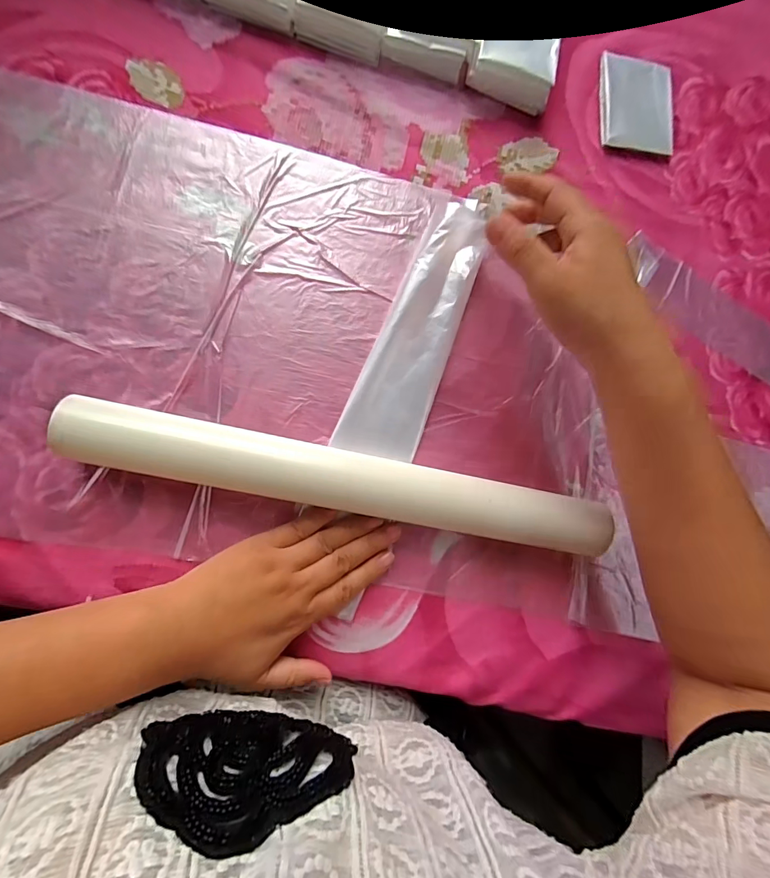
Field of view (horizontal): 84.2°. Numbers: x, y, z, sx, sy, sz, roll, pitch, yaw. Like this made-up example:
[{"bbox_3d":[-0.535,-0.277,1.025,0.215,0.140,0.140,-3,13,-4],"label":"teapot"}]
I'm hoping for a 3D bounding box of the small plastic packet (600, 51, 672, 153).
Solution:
[{"bbox_3d":[0.216,-0.288,0.364,0.064,0.010,0.082,3,87,-9],"label":"small plastic packet"}]

